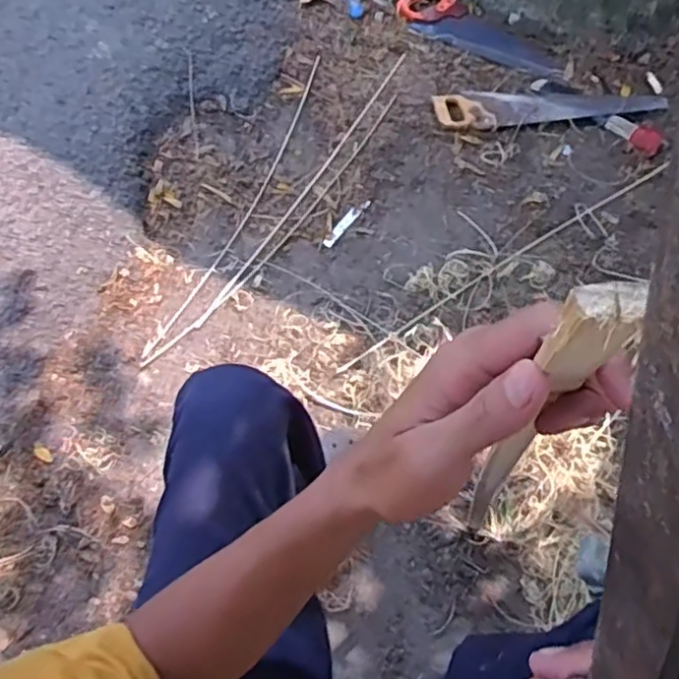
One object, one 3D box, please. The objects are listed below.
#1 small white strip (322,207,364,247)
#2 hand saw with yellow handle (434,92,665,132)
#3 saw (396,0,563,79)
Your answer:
[{"bbox_3d":[0.005,-0.243,1.433,0.024,0.004,0.119,30,66,18],"label":"small white strip"},{"bbox_3d":[0.497,-0.544,1.545,0.489,0.038,0.119,1,60,3],"label":"hand saw with yellow handle"},{"bbox_3d":[0.352,-0.769,1.666,0.456,0.046,0.156,30,66,18],"label":"saw"}]

